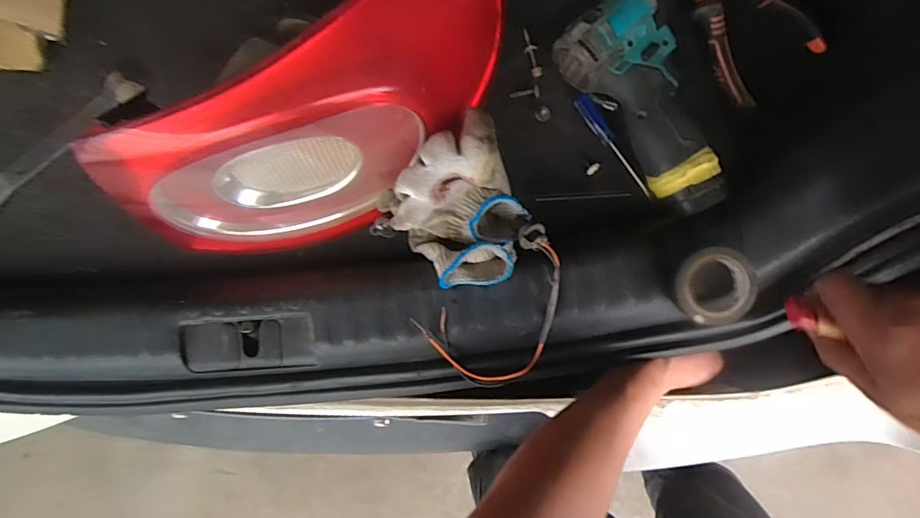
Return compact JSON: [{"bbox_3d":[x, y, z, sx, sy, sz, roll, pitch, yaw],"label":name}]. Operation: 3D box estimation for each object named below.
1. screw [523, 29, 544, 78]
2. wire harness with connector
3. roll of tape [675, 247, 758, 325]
[{"bbox_3d":[0.070,-0.200,0.463,0.012,0.005,0.048,-13,90,5],"label":"screw"},{"bbox_3d":[0.043,0.048,0.415,0.142,0.014,0.097,-43,88,5],"label":"wire harness with connector"},{"bbox_3d":[0.212,0.022,0.396,0.060,0.018,0.061,0,92,5],"label":"roll of tape"}]

